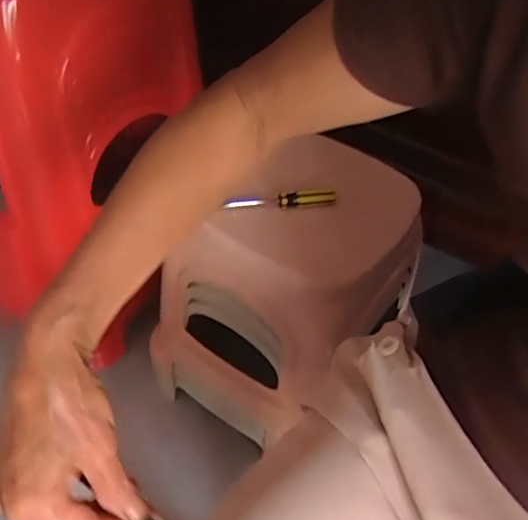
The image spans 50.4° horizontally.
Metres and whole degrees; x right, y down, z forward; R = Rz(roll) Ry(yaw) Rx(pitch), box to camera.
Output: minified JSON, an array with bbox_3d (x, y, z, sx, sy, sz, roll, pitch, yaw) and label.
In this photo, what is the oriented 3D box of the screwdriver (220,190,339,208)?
[{"bbox_3d":[0.020,-0.074,0.682,0.134,0.018,0.016,-3,46,-8],"label":"screwdriver"}]

